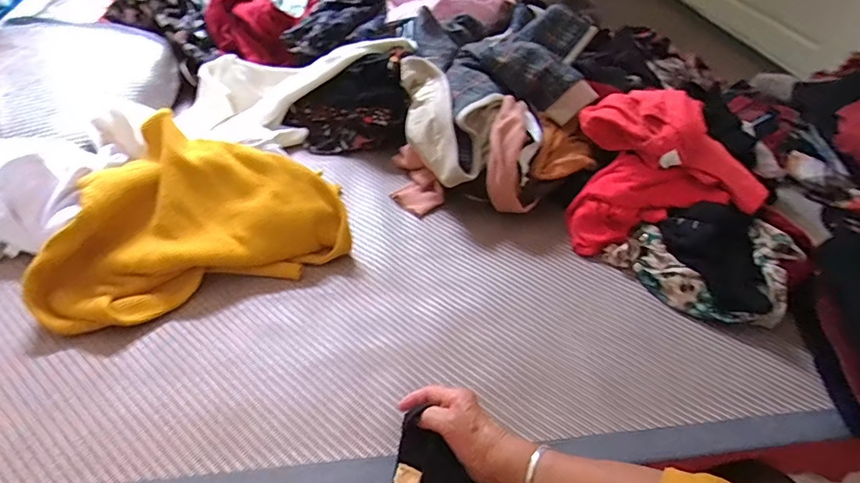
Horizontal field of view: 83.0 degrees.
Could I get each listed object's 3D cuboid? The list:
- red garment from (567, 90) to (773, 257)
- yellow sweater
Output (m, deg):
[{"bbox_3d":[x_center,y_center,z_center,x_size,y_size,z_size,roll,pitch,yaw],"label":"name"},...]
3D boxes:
[{"bbox_3d":[0.370,-0.106,0.774,0.254,0.195,0.169,9,44,2],"label":"red garment"},{"bbox_3d":[-0.357,-0.038,0.701,0.377,0.122,0.291,-29,54,-32],"label":"yellow sweater"}]

